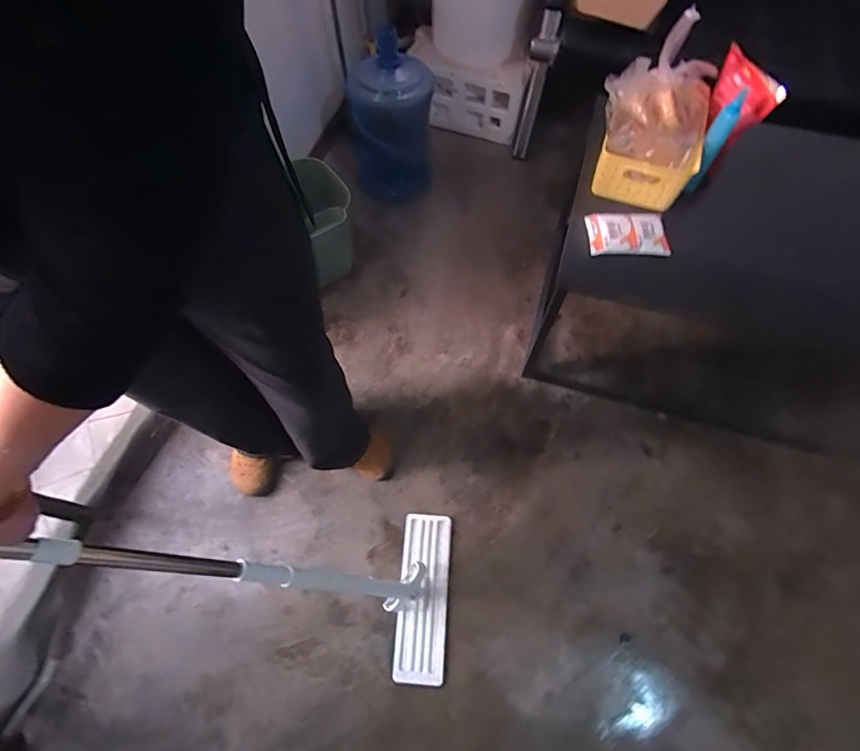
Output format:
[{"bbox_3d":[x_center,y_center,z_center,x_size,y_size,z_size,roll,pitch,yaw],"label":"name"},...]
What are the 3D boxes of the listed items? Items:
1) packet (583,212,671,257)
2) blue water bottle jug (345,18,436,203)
[{"bbox_3d":[0.405,-0.294,0.899,0.152,0.041,0.109,-2,65,-1],"label":"packet"},{"bbox_3d":[-0.137,-0.845,1.442,0.255,0.476,0.322,-9,65,-4],"label":"blue water bottle jug"}]

